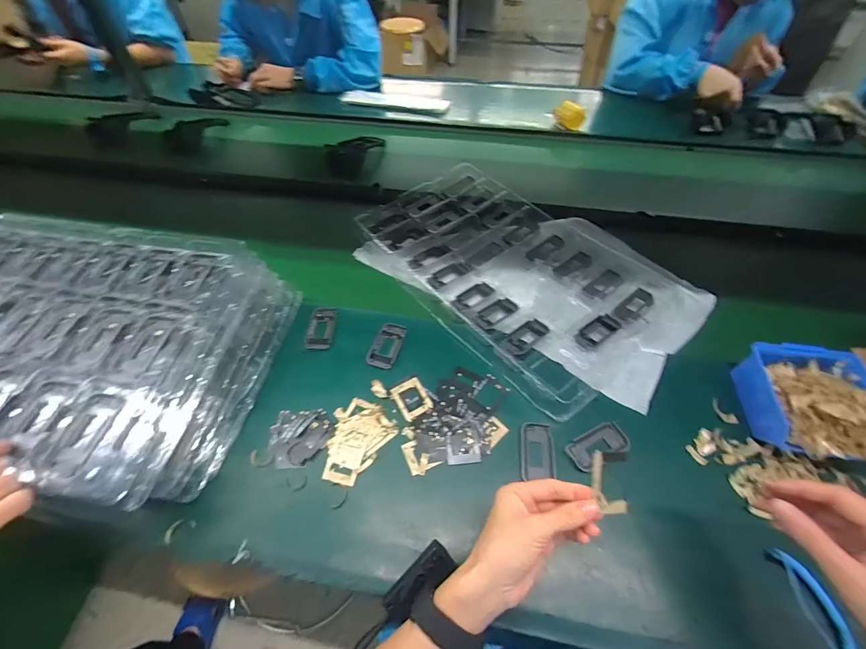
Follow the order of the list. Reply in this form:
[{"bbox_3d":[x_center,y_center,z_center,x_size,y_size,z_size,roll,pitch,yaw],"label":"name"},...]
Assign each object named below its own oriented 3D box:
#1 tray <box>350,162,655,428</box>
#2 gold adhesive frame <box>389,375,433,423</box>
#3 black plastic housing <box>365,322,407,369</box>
[{"bbox_3d":[0.111,-0.113,0.659,0.298,0.032,0.521,-31,58,-23],"label":"tray"},{"bbox_3d":[-0.028,0.099,0.511,0.044,0.004,0.054,-26,56,-20],"label":"gold adhesive frame"},{"bbox_3d":[-0.068,0.029,0.559,0.041,0.006,0.076,16,53,12],"label":"black plastic housing"}]

